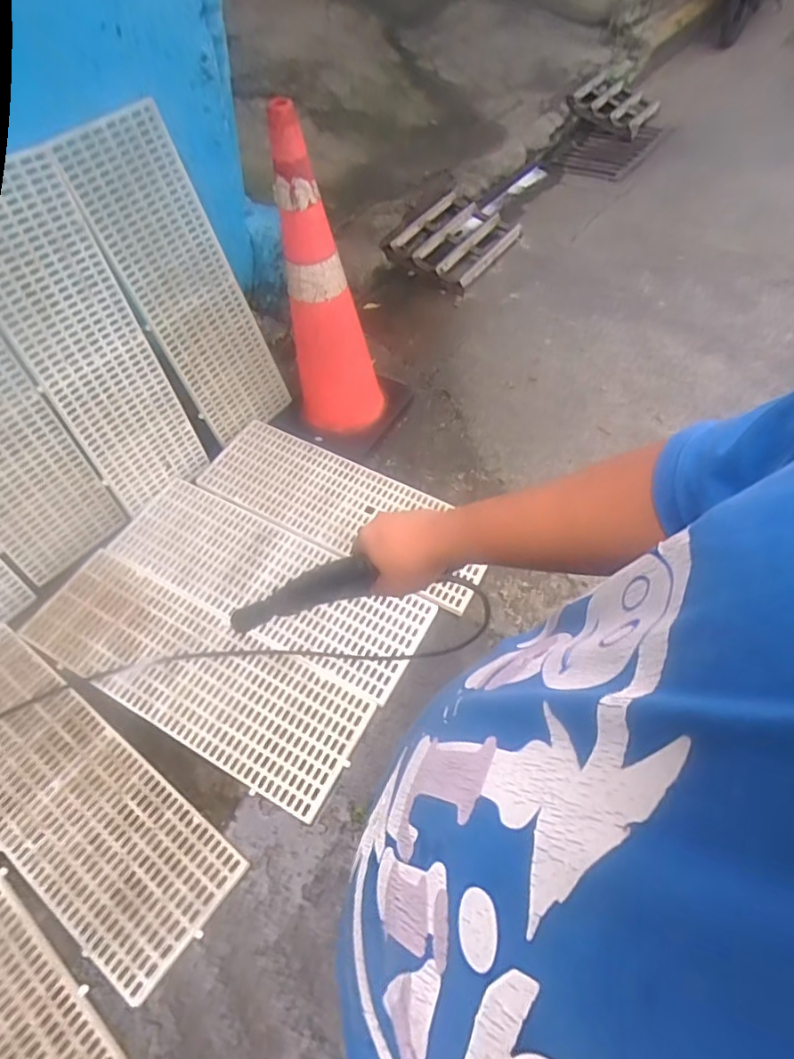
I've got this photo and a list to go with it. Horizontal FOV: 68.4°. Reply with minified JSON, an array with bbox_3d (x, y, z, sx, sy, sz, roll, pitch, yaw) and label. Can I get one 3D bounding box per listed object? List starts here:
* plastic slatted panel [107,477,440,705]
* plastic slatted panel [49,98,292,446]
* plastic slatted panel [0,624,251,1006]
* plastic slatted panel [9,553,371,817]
[{"bbox_3d":[-0.355,0.125,1.597,0.891,0.036,0.311,24,59,15],"label":"plastic slatted panel"},{"bbox_3d":[-0.588,-0.671,1.674,0.034,0.855,0.302,20,56,37],"label":"plastic slatted panel"},{"bbox_3d":[-0.762,0.563,1.306,0.901,0.022,0.299,32,61,20],"label":"plastic slatted panel"},{"bbox_3d":[-0.511,0.343,1.457,0.886,0.030,0.307,25,59,16],"label":"plastic slatted panel"}]

